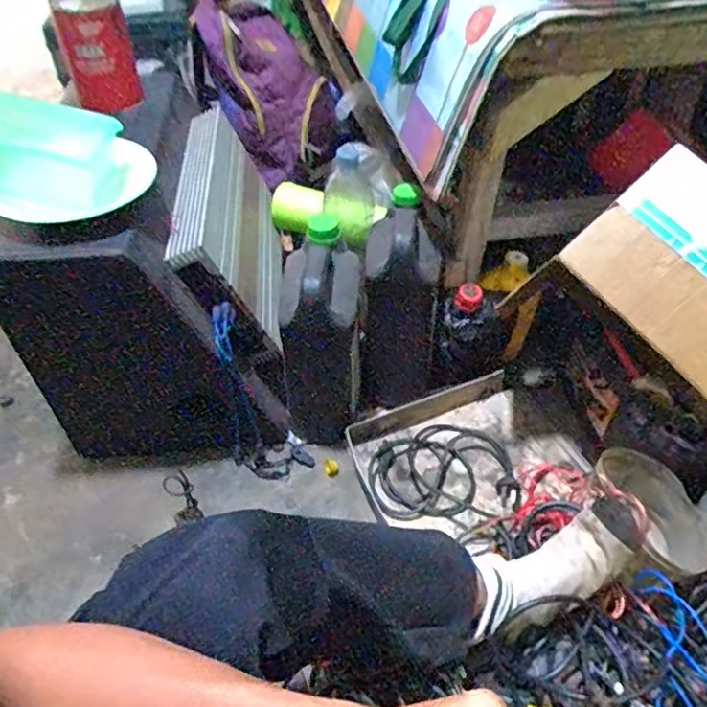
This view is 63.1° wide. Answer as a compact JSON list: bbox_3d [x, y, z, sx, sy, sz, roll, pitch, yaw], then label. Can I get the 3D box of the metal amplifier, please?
[{"bbox_3d":[-0.194,-0.214,0.937,0.058,0.257,0.387,-20,47,17],"label":"metal amplifier"}]

